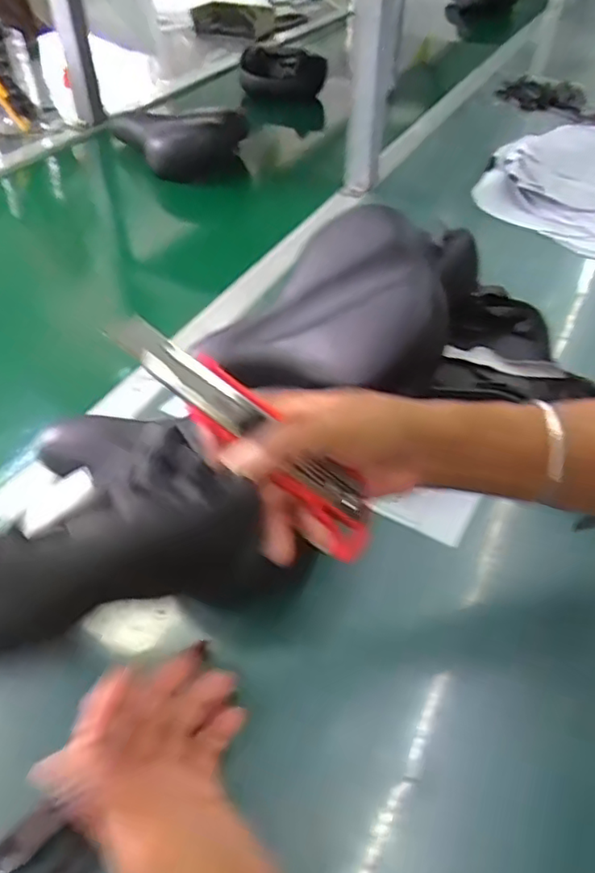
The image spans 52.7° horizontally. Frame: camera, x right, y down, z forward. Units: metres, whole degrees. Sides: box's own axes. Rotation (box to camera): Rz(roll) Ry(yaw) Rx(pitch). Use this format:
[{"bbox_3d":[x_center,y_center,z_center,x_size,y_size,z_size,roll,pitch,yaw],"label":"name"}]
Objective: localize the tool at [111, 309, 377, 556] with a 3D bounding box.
[{"bbox_3d":[-0.022,0.001,0.315,0.169,0.018,0.030,43,46,-16],"label":"tool"}]

